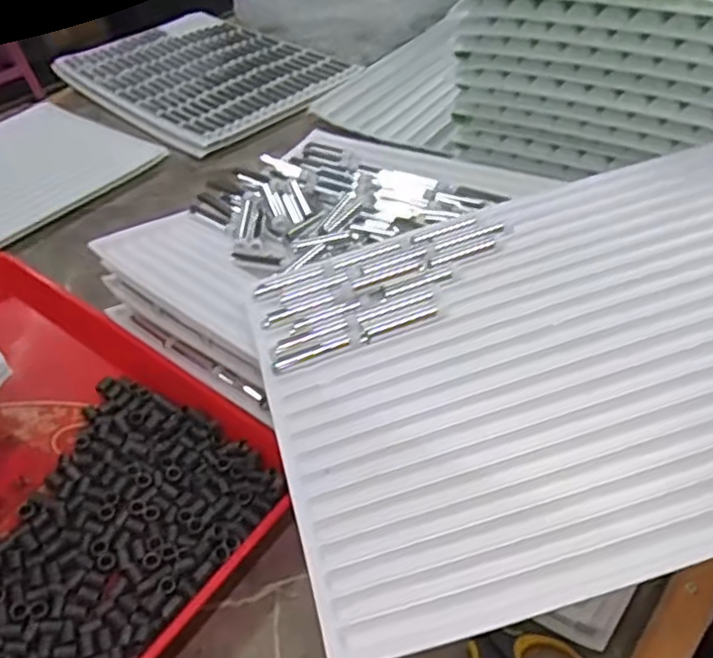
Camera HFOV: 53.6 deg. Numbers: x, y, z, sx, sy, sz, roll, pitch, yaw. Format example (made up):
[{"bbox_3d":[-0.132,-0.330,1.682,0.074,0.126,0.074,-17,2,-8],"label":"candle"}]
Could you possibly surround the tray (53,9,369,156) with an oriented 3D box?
[{"bbox_3d":[-0.276,-0.450,1.216,0.330,0.023,0.483,-34,47,-27],"label":"tray"}]

